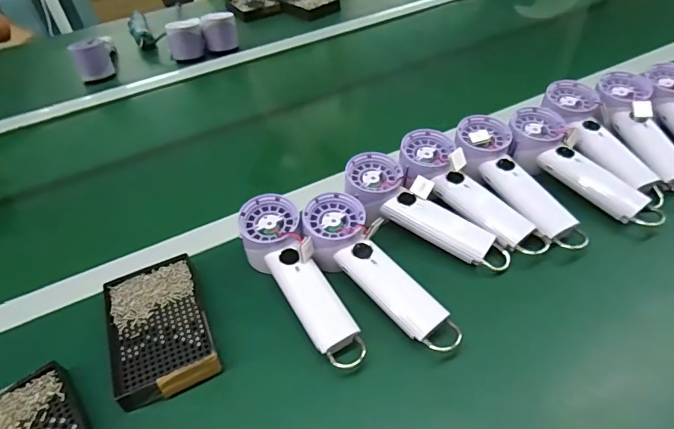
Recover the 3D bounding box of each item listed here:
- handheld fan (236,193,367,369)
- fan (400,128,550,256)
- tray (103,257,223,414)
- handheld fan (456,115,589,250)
[{"bbox_3d":[-0.037,0.064,0.445,0.066,0.046,0.198,-26,62,-18],"label":"handheld fan"},{"bbox_3d":[0.143,-0.027,0.492,0.081,0.036,0.197,-32,65,-23],"label":"fan"},{"bbox_3d":[-0.171,0.103,0.427,0.085,0.018,0.143,-21,47,-14],"label":"tray"},{"bbox_3d":[0.202,-0.037,0.507,0.062,0.031,0.187,-23,62,-16],"label":"handheld fan"}]

